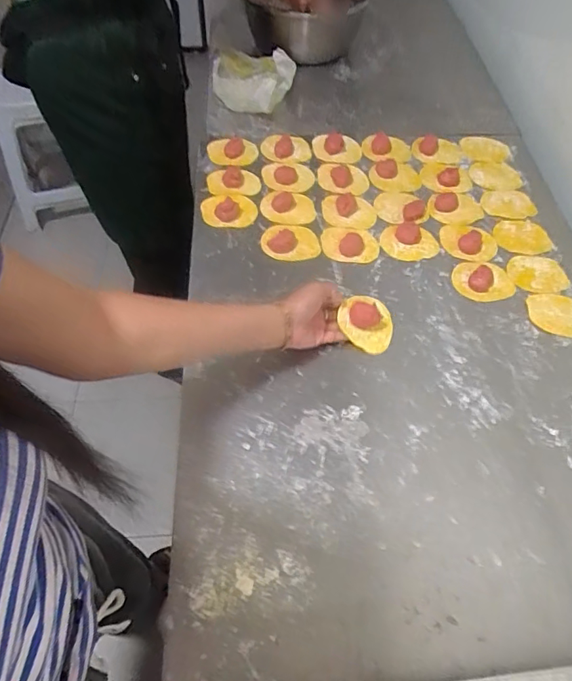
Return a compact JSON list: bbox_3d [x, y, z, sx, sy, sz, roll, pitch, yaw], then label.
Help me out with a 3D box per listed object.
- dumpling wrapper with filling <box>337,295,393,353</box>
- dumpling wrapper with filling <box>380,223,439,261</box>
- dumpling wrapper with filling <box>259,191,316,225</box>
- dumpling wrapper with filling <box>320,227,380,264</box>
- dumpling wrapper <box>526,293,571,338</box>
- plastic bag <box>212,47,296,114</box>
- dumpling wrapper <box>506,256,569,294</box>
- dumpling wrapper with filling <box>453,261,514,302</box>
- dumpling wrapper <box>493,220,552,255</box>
[{"bbox_3d":[0.107,-0.022,0.649,0.066,0.012,0.080,-42,102,-14],"label":"dumpling wrapper with filling"},{"bbox_3d":[0.194,-0.156,0.765,0.088,0.011,0.068,12,57,7],"label":"dumpling wrapper with filling"},{"bbox_3d":[0.003,-0.218,0.793,0.088,0.013,0.070,1,56,0],"label":"dumpling wrapper with filling"},{"bbox_3d":[0.099,-0.149,0.755,0.088,0.012,0.070,9,57,5],"label":"dumpling wrapper with filling"},{"bbox_3d":[0.385,-0.036,0.686,0.085,0.004,0.072,8,57,5],"label":"dumpling wrapper"},{"bbox_3d":[-0.067,-0.518,0.969,0.173,0.082,0.122,19,58,12],"label":"plastic bag"},{"bbox_3d":[0.374,-0.099,0.732,0.082,0.005,0.066,3,57,1],"label":"dumpling wrapper"},{"bbox_3d":[0.293,-0.089,0.723,0.089,0.015,0.068,10,57,6],"label":"dumpling wrapper with filling"},{"bbox_3d":[0.375,-0.165,0.780,0.085,0.004,0.085,3,57,1],"label":"dumpling wrapper"}]

